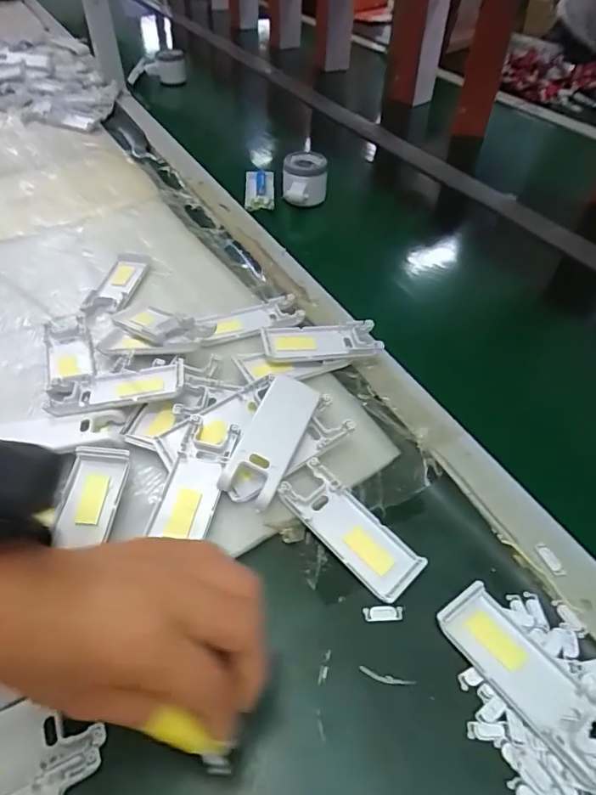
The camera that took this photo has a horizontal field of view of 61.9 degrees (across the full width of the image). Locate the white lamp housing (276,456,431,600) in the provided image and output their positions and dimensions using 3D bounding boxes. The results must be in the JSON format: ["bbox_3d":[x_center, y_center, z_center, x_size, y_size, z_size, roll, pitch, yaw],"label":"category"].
[{"bbox_3d":[0.036,0.088,0.337,0.101,0.016,0.040,37,55,28],"label":"white lamp housing"}]

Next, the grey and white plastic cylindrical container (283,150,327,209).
[{"bbox_3d":[0.008,-0.289,0.667,0.056,0.058,0.055,0,47,-1],"label":"grey and white plastic cylindrical container"}]

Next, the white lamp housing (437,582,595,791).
[{"bbox_3d":[0.130,0.156,0.278,0.041,0.012,0.104,-29,54,-25],"label":"white lamp housing"}]

